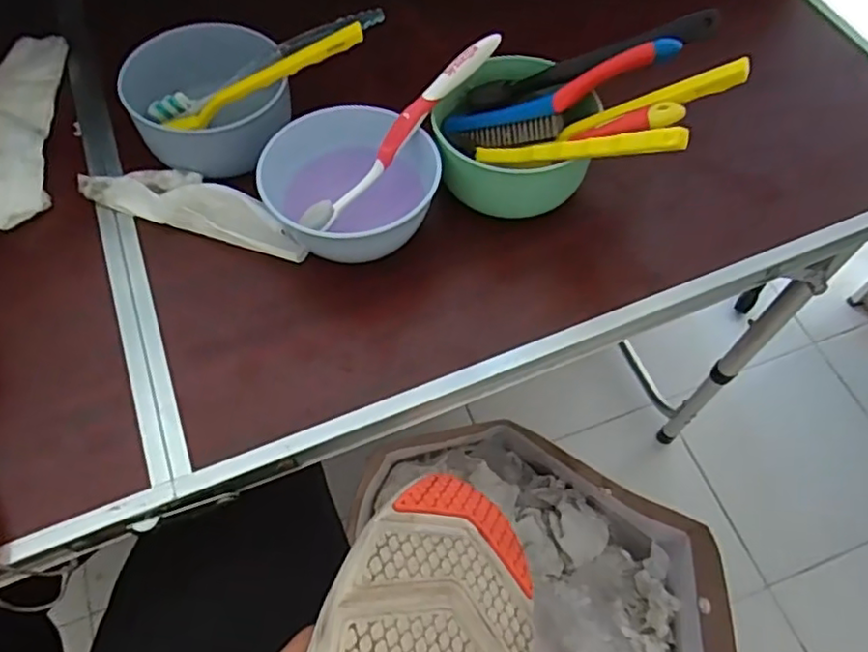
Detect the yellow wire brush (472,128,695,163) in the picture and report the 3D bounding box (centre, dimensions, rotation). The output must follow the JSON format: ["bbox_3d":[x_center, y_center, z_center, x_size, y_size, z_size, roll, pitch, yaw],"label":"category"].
[{"bbox_3d":[0.083,-0.107,0.386,0.140,0.015,0.011,10,56,45],"label":"yellow wire brush"}]

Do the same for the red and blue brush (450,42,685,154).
[{"bbox_3d":[0.081,-0.146,0.417,0.151,0.024,0.031,-18,59,25],"label":"red and blue brush"}]

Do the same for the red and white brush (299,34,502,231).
[{"bbox_3d":[-0.019,-0.126,0.415,0.013,0.018,0.174,43,89,19],"label":"red and white brush"}]

